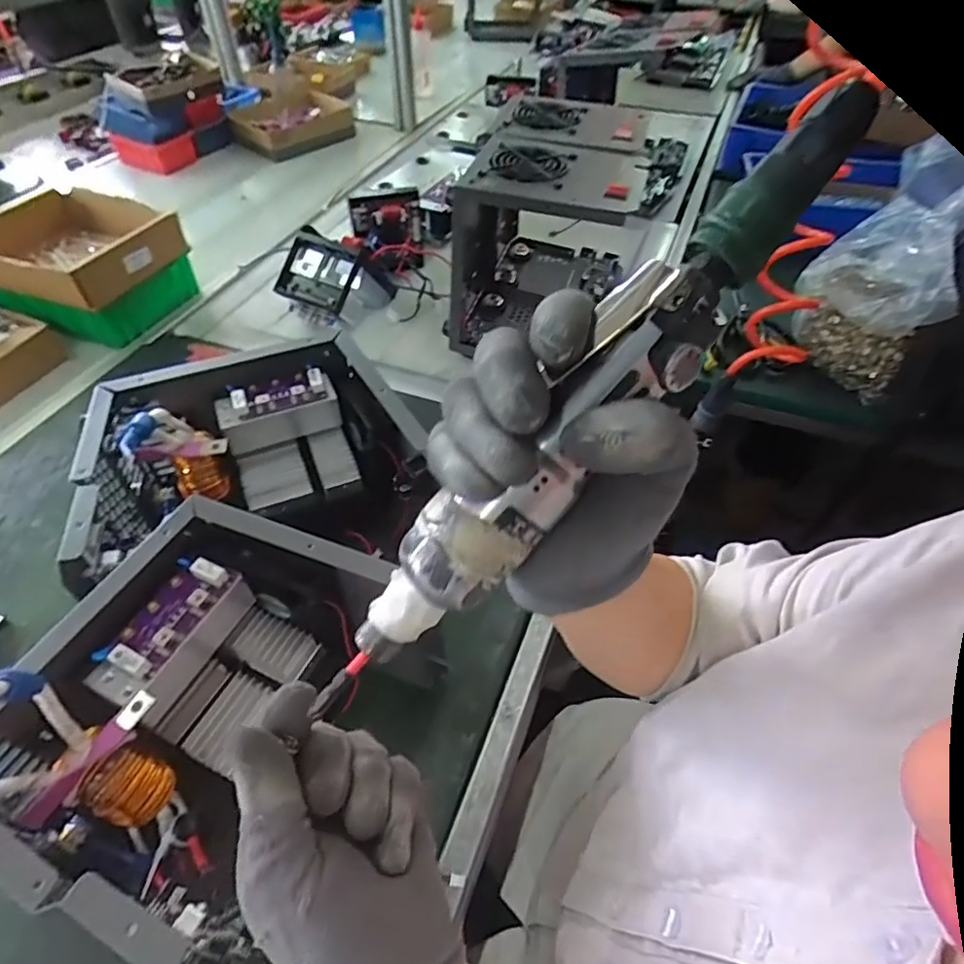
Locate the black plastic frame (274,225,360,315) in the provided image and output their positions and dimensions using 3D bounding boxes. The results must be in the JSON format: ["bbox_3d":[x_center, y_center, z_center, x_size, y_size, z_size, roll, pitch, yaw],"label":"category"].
[{"bbox_3d":[-0.215,-0.276,0.763,0.105,0.019,0.091,25,97,15],"label":"black plastic frame"}]

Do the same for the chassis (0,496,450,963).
[{"bbox_3d":[-0.174,0.151,0.379,0.172,0.153,0.210,17,50,13],"label":"chassis"}]

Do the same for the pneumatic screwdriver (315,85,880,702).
[{"bbox_3d":[0.035,-0.022,0.209,0.282,0.032,0.037,-49,58,7],"label":"pneumatic screwdriver"}]

